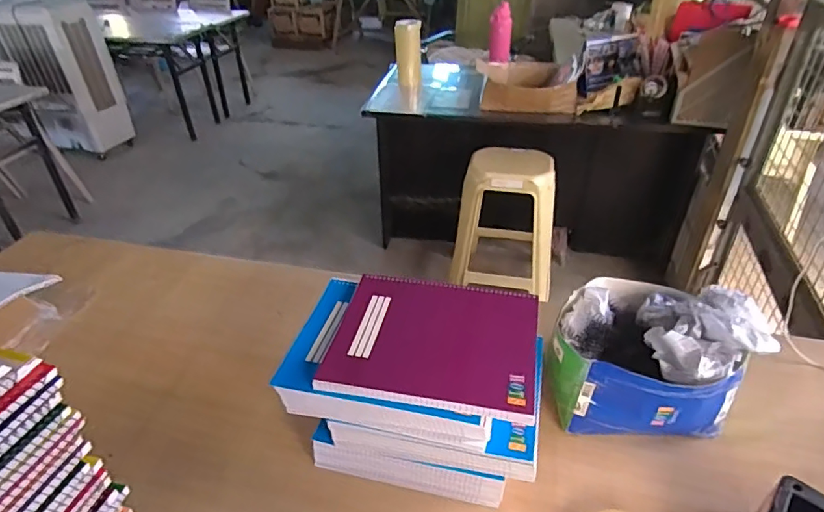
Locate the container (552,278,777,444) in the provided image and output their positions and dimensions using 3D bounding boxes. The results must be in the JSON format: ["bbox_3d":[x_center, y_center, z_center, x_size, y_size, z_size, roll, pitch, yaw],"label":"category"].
[{"bbox_3d":[0.329,0.132,0.722,0.248,0.182,0.211,7,37,11],"label":"container"}]

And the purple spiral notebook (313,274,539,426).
[{"bbox_3d":[0.030,0.097,0.629,0.241,0.019,0.200,6,37,11],"label":"purple spiral notebook"}]

